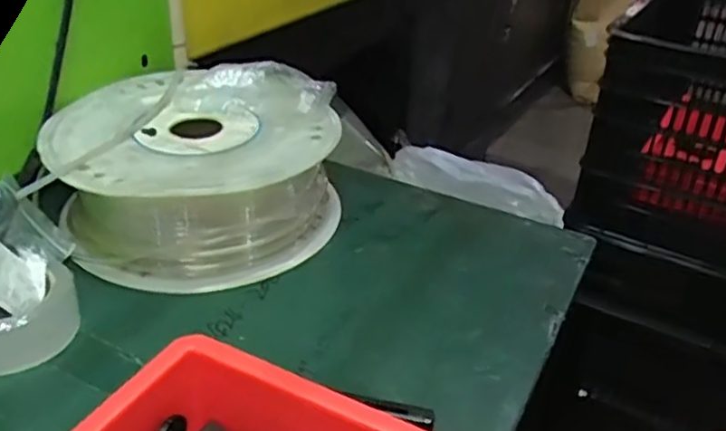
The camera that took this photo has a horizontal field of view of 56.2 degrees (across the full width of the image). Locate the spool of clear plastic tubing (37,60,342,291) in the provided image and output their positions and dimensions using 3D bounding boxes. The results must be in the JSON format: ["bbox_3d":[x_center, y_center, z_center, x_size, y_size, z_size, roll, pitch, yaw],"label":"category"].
[{"bbox_3d":[-0.180,-0.061,0.761,0.302,0.126,0.293,0,32,-5],"label":"spool of clear plastic tubing"}]

